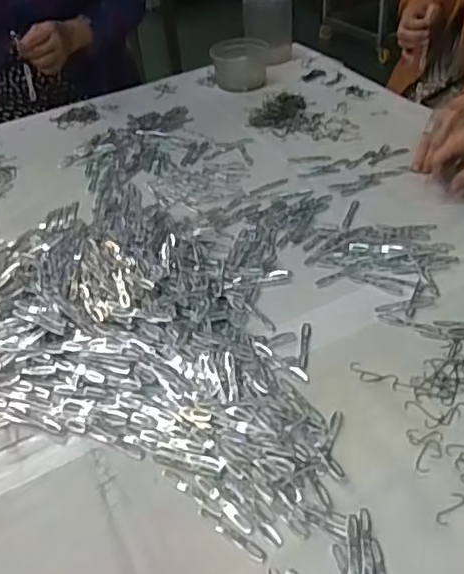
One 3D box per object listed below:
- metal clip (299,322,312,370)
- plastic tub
[{"bbox_3d":[0.080,0.062,0.658,0.011,0.004,0.069,2,42,8],"label":"metal clip"},{"bbox_3d":[0.013,-0.435,1.180,0.109,0.065,0.098,2,42,8],"label":"plastic tub"}]

